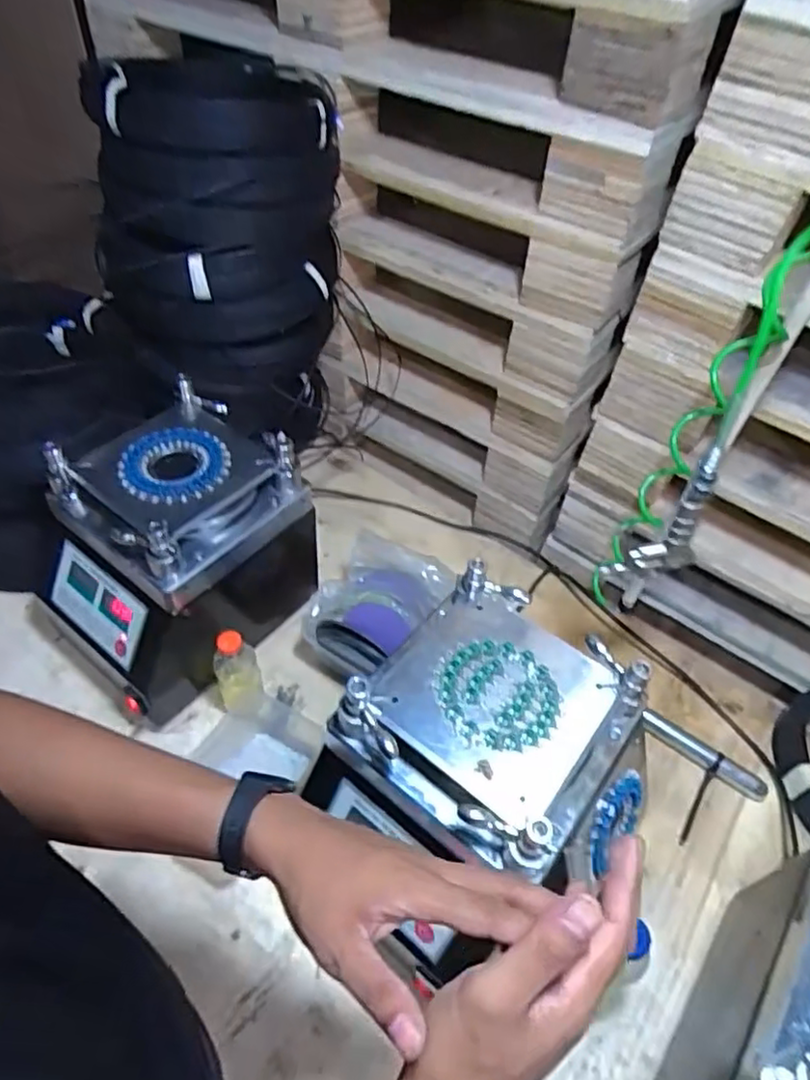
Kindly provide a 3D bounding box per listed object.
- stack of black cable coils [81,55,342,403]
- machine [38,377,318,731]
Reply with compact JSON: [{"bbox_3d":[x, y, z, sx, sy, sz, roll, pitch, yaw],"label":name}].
[{"bbox_3d":[-0.272,-0.460,0.939,0.353,0.359,0.366,-14,52,-15],"label":"stack of black cable coils"},{"bbox_3d":[-0.272,0.020,0.813,0.208,0.289,0.283,27,53,18],"label":"machine"}]

